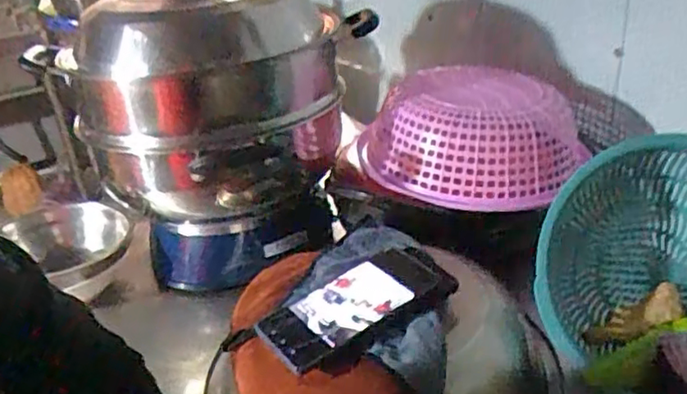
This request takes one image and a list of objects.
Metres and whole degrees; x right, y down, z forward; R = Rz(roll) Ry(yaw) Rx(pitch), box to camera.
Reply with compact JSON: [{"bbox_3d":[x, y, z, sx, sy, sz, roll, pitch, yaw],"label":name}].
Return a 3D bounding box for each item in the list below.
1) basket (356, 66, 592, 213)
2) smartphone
[{"bbox_3d":[0.160,-0.085,0.858,0.275,0.107,0.230,-1,28,5],"label":"basket"},{"bbox_3d":[0.008,0.099,0.614,0.174,0.014,0.078,-25,35,-26],"label":"smartphone"}]

